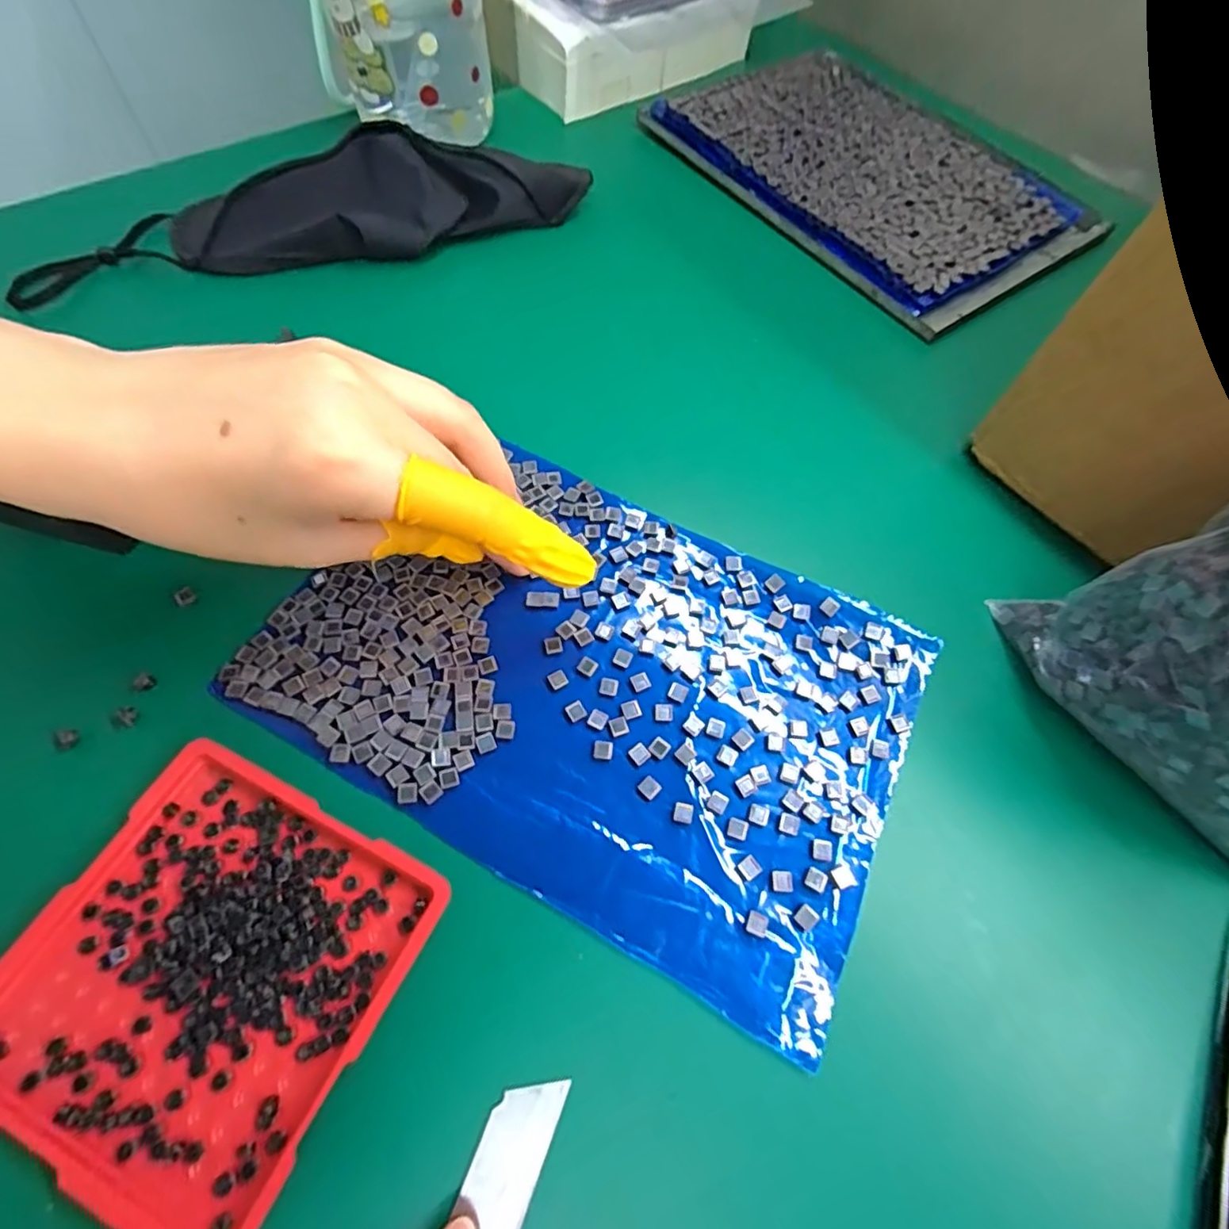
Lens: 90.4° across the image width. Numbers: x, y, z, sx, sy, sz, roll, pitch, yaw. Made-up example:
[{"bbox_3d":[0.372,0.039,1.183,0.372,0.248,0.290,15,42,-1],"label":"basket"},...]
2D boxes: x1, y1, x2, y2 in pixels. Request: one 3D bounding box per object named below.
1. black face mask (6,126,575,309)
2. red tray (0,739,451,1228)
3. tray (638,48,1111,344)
[{"bbox_3d":[-0.160,-0.213,0.317,0.287,0.031,0.056,-15,66,-10],"label":"black face mask"},{"bbox_3d":[-0.116,0.102,0.174,0.098,0.009,0.100,26,66,9],"label":"red tray"},{"bbox_3d":[0.162,-0.276,0.380,0.173,0.012,0.241,-32,70,-17],"label":"tray"}]

